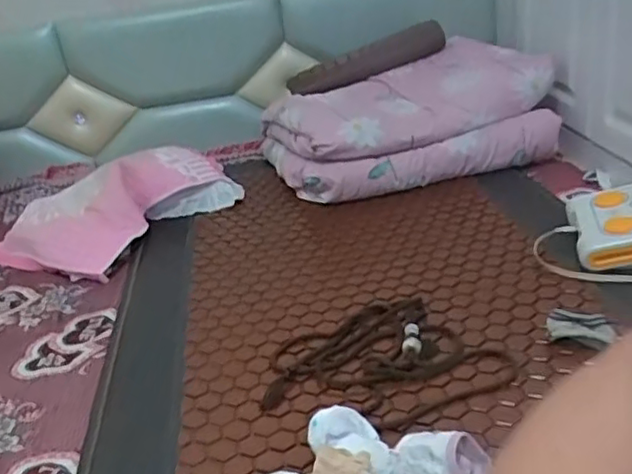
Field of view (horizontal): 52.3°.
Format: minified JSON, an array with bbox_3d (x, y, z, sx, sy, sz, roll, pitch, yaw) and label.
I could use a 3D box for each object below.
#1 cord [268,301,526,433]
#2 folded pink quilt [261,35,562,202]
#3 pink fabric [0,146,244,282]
[{"bbox_3d":[0.076,0.159,0.840,0.290,0.018,0.237,-15,28,-13],"label":"cord"},{"bbox_3d":[0.193,-0.274,1.435,0.568,0.167,0.431,-16,28,-15],"label":"folded pink quilt"},{"bbox_3d":[-0.395,-0.080,1.298,0.264,0.133,0.404,14,34,36],"label":"pink fabric"}]

